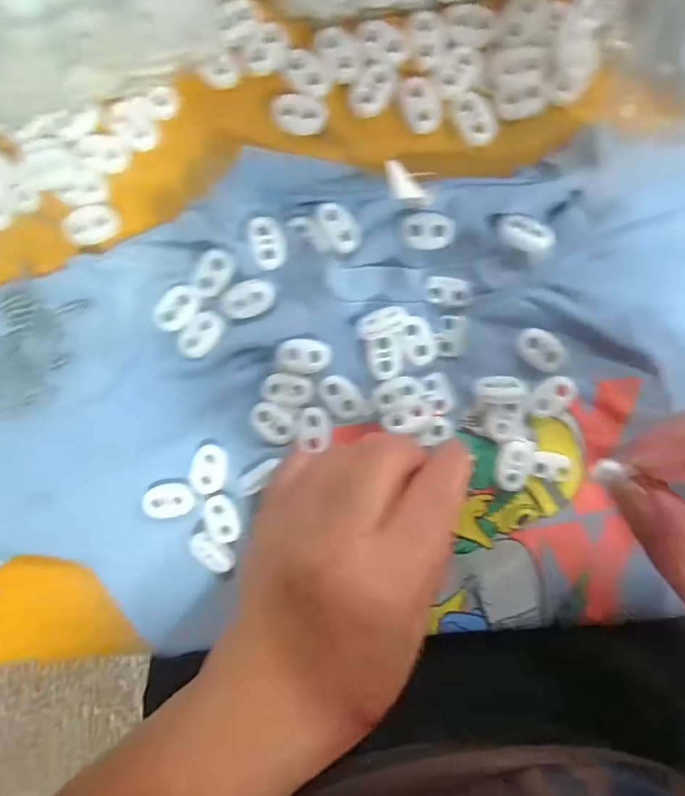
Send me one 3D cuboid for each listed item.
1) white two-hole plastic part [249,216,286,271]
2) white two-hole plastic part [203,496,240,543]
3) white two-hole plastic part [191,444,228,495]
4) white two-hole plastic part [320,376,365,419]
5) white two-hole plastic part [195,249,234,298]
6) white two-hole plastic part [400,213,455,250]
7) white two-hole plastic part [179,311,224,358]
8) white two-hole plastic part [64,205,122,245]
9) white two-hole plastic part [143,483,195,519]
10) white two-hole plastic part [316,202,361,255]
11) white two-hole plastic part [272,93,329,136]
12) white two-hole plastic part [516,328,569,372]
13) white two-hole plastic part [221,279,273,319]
[{"bbox_3d":[-0.032,-0.066,0.200,0.014,0.004,0.022,-10,96,1],"label":"white two-hole plastic part"},{"bbox_3d":[-0.056,0.056,0.215,0.015,0.004,0.022,-12,96,1],"label":"white two-hole plastic part"},{"bbox_3d":[-0.061,0.033,0.214,0.015,0.004,0.023,13,96,-2],"label":"white two-hole plastic part"},{"bbox_3d":[0.000,0.000,0.210,0.014,0.004,0.022,-42,95,4],"label":"white two-hole plastic part"},{"bbox_3d":[-0.056,-0.053,0.201,0.014,0.004,0.021,31,95,-3],"label":"white two-hole plastic part"},{"bbox_3d":[0.037,-0.072,0.202,0.023,0.004,0.015,2,96,-1],"label":"white two-hole plastic part"},{"bbox_3d":[-0.062,-0.028,0.206,0.015,0.004,0.022,42,94,-4],"label":"white two-hole plastic part"},{"bbox_3d":[-0.109,-0.075,0.203,0.024,0.004,0.016,-9,96,1],"label":"white two-hole plastic part"},{"bbox_3d":[-0.080,0.048,0.215,0.022,0.004,0.015,-4,96,0],"label":"white two-hole plastic part"},{"bbox_3d":[-0.002,-0.074,0.202,0.014,0.005,0.022,-33,95,3],"label":"white two-hole plastic part"},{"bbox_3d":[-0.018,-0.121,0.199,0.022,0.004,0.015,14,96,-2],"label":"white two-hole plastic part"},{"bbox_3d":[0.089,-0.021,0.207,0.024,0.004,0.014,38,94,-4],"label":"white two-hole plastic part"},{"bbox_3d":[-0.041,-0.043,0.203,0.023,0.004,0.015,-17,96,1],"label":"white two-hole plastic part"}]

